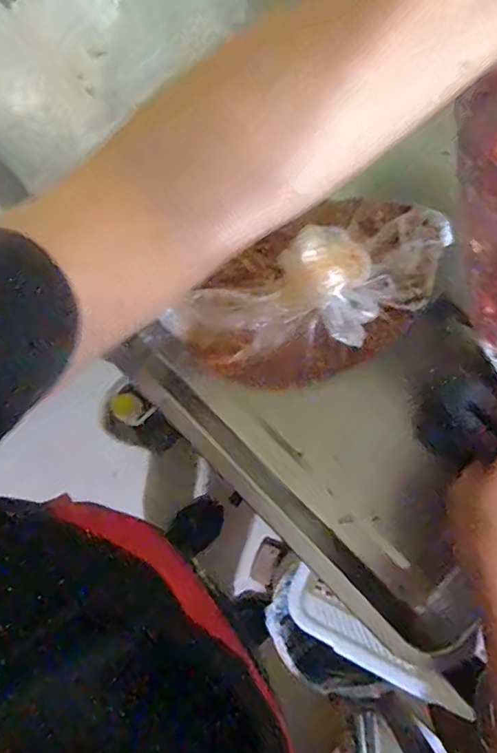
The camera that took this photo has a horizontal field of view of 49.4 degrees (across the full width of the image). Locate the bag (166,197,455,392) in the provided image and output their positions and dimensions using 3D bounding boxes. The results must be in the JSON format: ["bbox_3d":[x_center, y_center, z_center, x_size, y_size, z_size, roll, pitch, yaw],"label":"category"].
[{"bbox_3d":[0.050,-0.052,0.377,0.197,0.108,0.104,-31,81,-5],"label":"bag"}]

